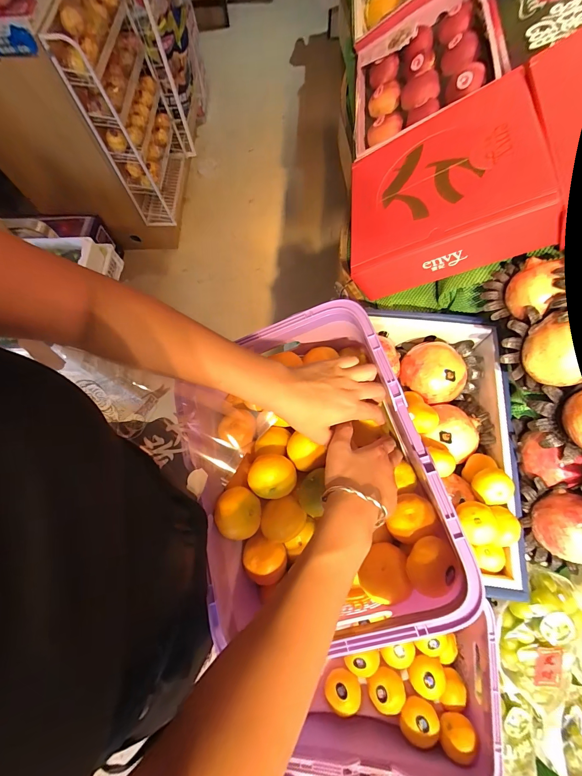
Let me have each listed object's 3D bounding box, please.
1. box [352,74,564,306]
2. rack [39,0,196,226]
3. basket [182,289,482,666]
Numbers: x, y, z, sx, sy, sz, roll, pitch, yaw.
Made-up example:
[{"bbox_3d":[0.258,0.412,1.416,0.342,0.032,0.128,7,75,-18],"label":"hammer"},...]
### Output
[{"bbox_3d":[0.277,-0.367,0.627,0.315,0.108,0.309,-10,71,35],"label":"box"},{"bbox_3d":[-0.621,-1.097,1.330,0.177,0.692,0.492,-1,71,2],"label":"rack"},{"bbox_3d":[0.019,0.087,0.387,0.271,0.142,0.337,-17,72,-4],"label":"basket"}]

